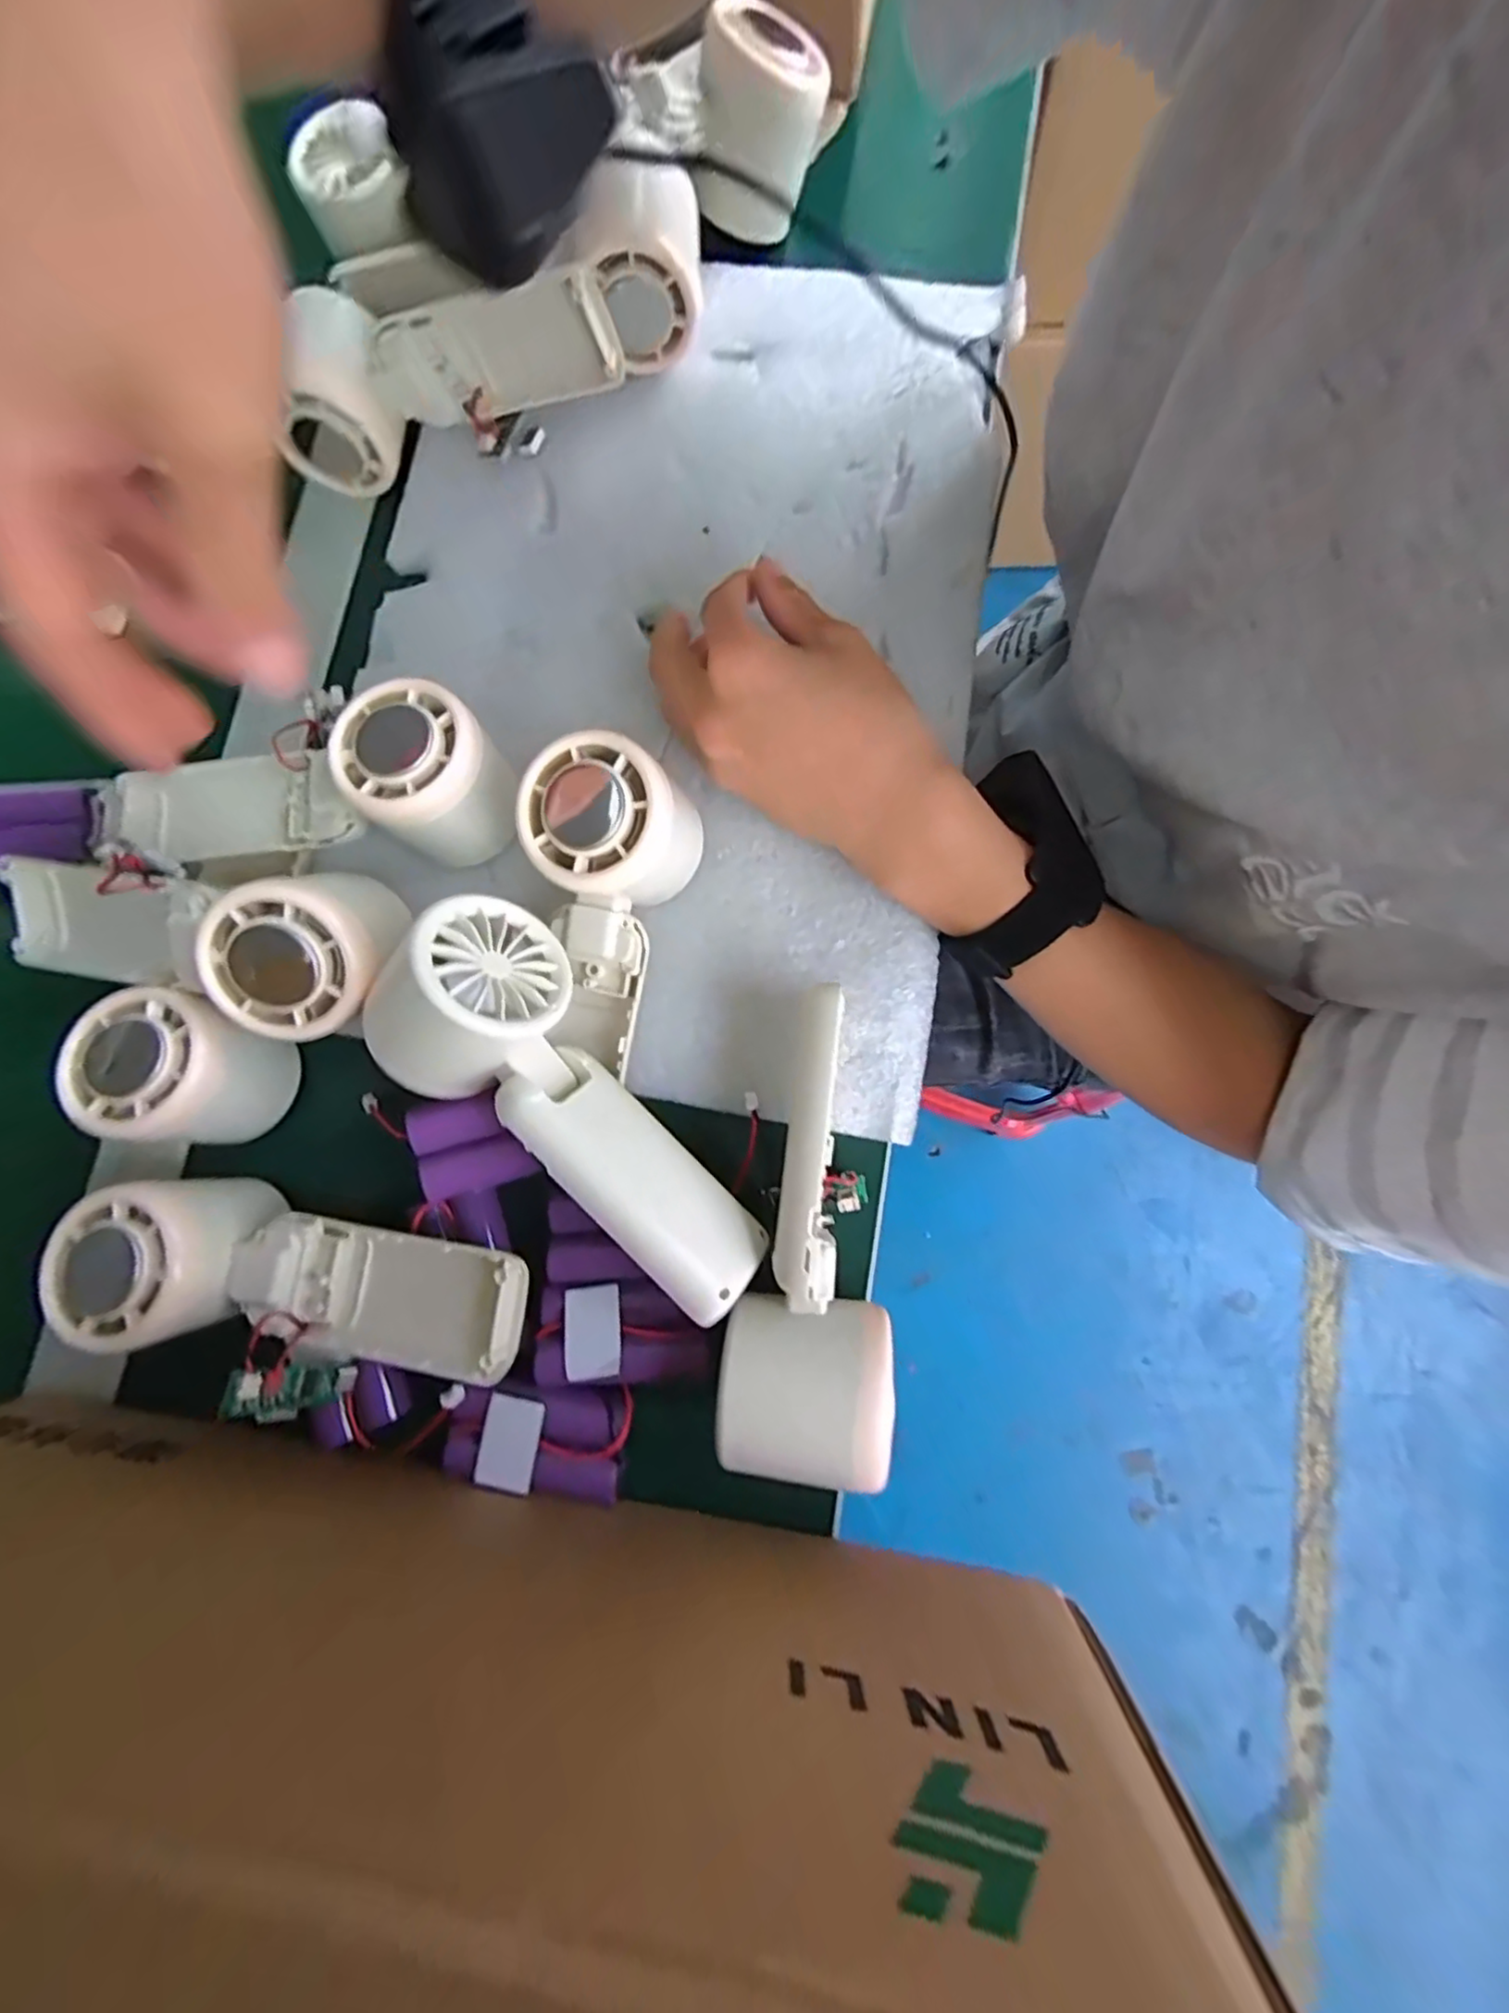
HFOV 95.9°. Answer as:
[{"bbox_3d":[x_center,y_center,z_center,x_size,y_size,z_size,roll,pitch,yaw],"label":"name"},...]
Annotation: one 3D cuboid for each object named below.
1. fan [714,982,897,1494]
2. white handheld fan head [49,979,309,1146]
[{"bbox_3d":[0.022,0.076,0.242,0.057,0.045,0.158,4,81,5],"label":"fan"},{"bbox_3d":[-0.222,0.024,0.267,0.054,0.049,0.055,-1,80,4],"label":"white handheld fan head"}]

